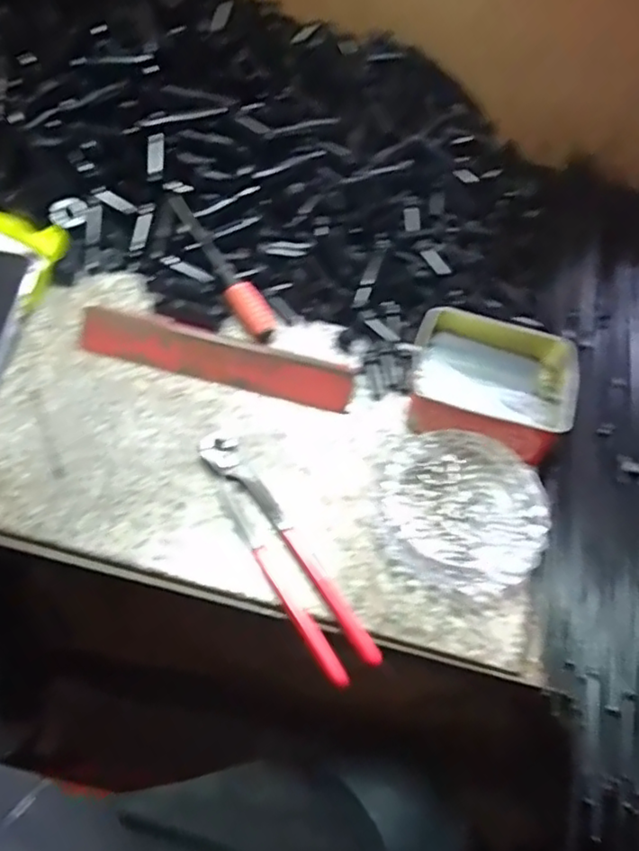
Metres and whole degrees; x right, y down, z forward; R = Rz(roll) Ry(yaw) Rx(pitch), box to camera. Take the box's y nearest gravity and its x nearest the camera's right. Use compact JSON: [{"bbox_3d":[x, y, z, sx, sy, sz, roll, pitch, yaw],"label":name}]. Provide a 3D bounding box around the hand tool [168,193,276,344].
[{"bbox_3d":[-0.090,-0.144,0.575,0.031,0.031,0.162,-31,67,-23],"label":"hand tool"}]

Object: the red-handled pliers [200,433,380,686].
[{"bbox_3d":[-0.029,0.087,0.451,0.038,0.014,0.199,-27,66,-21],"label":"red-handled pliers"}]

